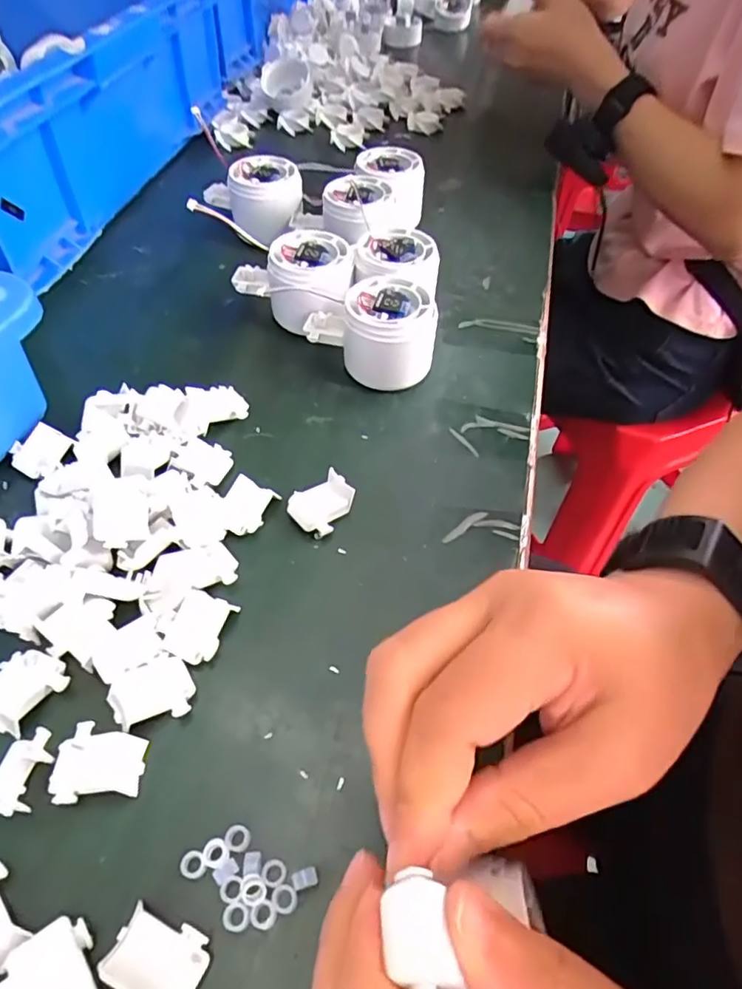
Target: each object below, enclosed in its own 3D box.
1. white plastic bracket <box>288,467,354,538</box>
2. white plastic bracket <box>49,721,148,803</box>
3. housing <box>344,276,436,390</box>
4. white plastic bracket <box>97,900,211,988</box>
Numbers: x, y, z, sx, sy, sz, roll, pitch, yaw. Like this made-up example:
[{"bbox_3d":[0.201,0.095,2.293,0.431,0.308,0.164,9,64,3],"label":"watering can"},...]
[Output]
[{"bbox_3d":[-0.027,0.004,0.314,0.028,0.016,0.032,37,59,24],"label":"white plastic bracket"},{"bbox_3d":[-0.109,0.108,0.235,0.033,0.007,0.029,1,52,-2],"label":"white plastic bracket"},{"bbox_3d":[0.012,-0.101,0.377,0.056,0.053,0.056,1,52,-2],"label":"housing"},{"bbox_3d":[-0.072,0.158,0.194,0.030,0.010,0.029,23,54,15],"label":"white plastic bracket"}]

